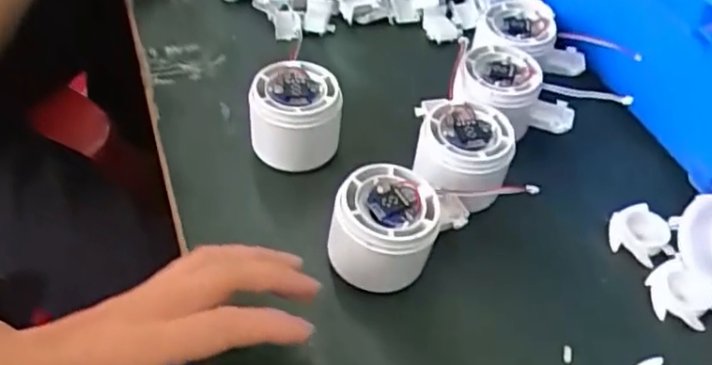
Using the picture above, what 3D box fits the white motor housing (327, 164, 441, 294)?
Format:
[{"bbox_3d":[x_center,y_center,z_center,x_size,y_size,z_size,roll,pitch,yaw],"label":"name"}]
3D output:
[{"bbox_3d":[0.015,0.030,0.371,0.059,0.056,0.057,8,47,1],"label":"white motor housing"}]

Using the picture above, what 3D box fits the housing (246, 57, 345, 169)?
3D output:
[{"bbox_3d":[-0.040,-0.044,0.430,0.057,0.053,0.057,2,49,-2],"label":"housing"}]

